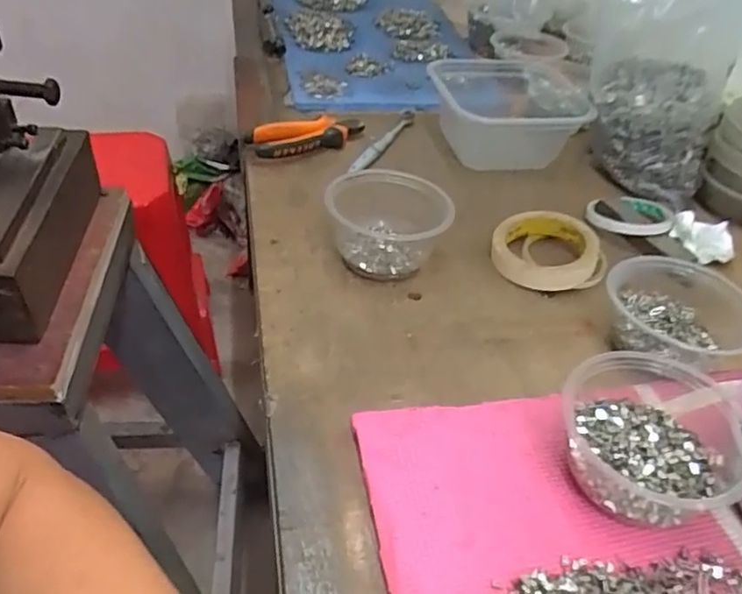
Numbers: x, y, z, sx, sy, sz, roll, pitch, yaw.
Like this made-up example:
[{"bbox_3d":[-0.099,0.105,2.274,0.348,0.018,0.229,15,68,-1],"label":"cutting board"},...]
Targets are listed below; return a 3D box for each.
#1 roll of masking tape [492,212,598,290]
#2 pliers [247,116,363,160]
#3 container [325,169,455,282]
[{"bbox_3d":[0.170,-0.045,0.606,0.094,0.035,0.094,3,41,-3],"label":"roll of masking tape"},{"bbox_3d":[-0.072,-0.193,0.737,0.141,0.028,0.053,-20,47,-26],"label":"pliers"},{"bbox_3d":[0.015,-0.068,0.585,0.109,0.062,0.109,3,41,-3],"label":"container"}]

